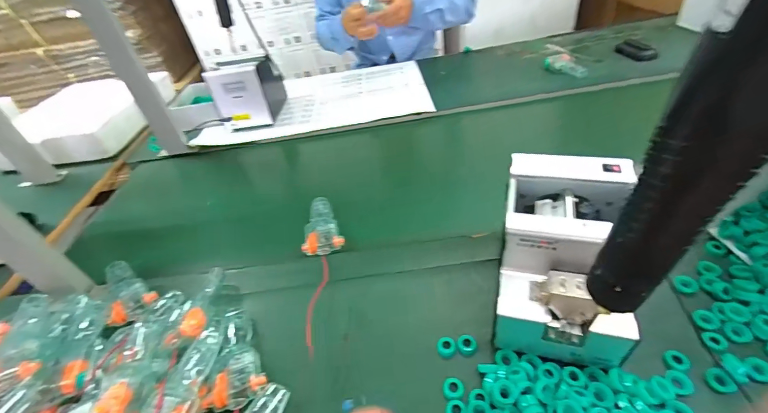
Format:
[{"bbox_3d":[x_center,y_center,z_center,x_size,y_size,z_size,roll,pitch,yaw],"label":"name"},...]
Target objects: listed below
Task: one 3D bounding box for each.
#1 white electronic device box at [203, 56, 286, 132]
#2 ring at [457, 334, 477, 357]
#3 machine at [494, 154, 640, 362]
[{"bbox_3d":[-0.342,-0.299,0.936,0.133,0.143,0.162,-10,40,1],"label":"white electronic device box"},{"bbox_3d":[0.096,0.160,0.424,0.022,0.004,0.025,-9,51,22],"label":"ring"},{"bbox_3d":[0.190,0.054,0.393,0.119,0.171,0.153,5,43,18],"label":"machine"}]

